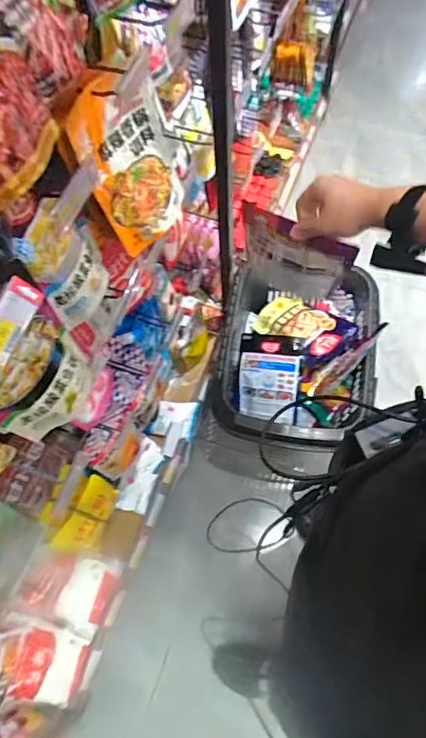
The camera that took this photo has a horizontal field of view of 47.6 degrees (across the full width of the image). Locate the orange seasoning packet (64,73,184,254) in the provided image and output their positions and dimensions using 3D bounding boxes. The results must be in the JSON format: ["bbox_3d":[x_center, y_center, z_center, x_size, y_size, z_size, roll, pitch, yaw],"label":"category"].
[{"bbox_3d":[-0.123,-0.335,0.772,0.044,0.267,0.181,22,68,30],"label":"orange seasoning packet"}]

